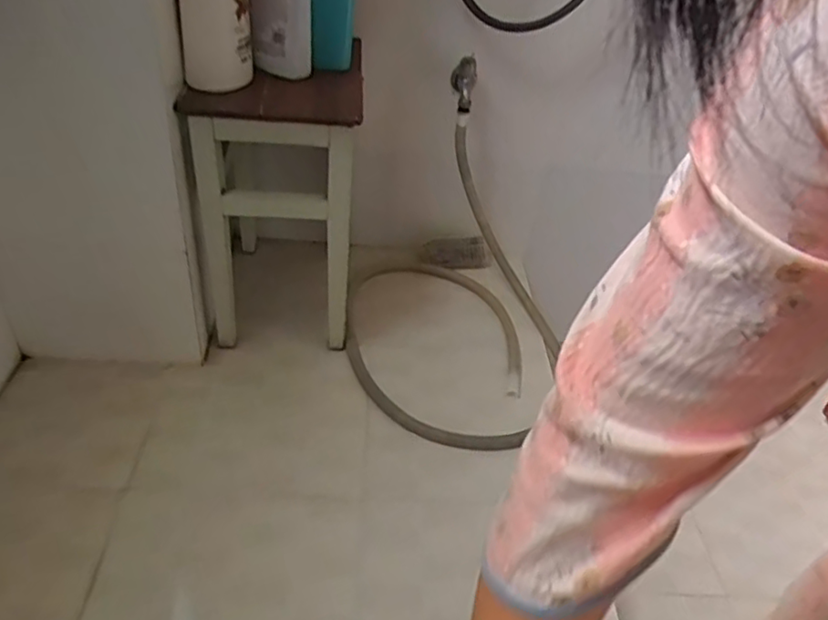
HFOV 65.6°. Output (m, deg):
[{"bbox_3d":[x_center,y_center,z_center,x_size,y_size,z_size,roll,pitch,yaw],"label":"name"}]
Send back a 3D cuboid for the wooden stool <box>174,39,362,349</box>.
[{"bbox_3d":[-0.201,-0.175,1.020,0.219,0.403,0.262,4,39,-4],"label":"wooden stool"}]

